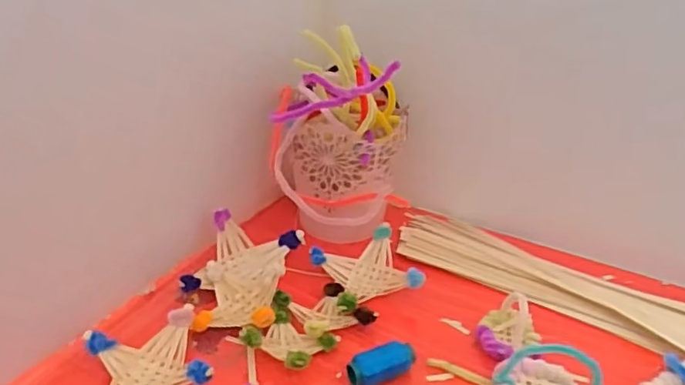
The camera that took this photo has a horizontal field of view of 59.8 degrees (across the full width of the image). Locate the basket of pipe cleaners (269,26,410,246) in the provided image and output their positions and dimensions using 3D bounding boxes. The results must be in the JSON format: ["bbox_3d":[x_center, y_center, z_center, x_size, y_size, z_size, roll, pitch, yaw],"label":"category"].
[{"bbox_3d":[-0.005,-0.042,0.574,0.125,0.212,0.105,8,32,9],"label":"basket of pipe cleaners"}]

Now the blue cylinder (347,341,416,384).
[{"bbox_3d":[0.031,0.140,0.471,0.061,0.026,0.024,-16,36,-27],"label":"blue cylinder"}]

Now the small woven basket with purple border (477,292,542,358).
[{"bbox_3d":[0.142,0.113,0.509,0.053,0.035,0.053,1,32,-1],"label":"small woven basket with purple border"}]

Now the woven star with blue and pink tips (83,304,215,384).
[{"bbox_3d":[-0.147,0.134,0.454,0.081,0.033,0.076,-11,34,-20],"label":"woven star with blue and pink tips"}]

